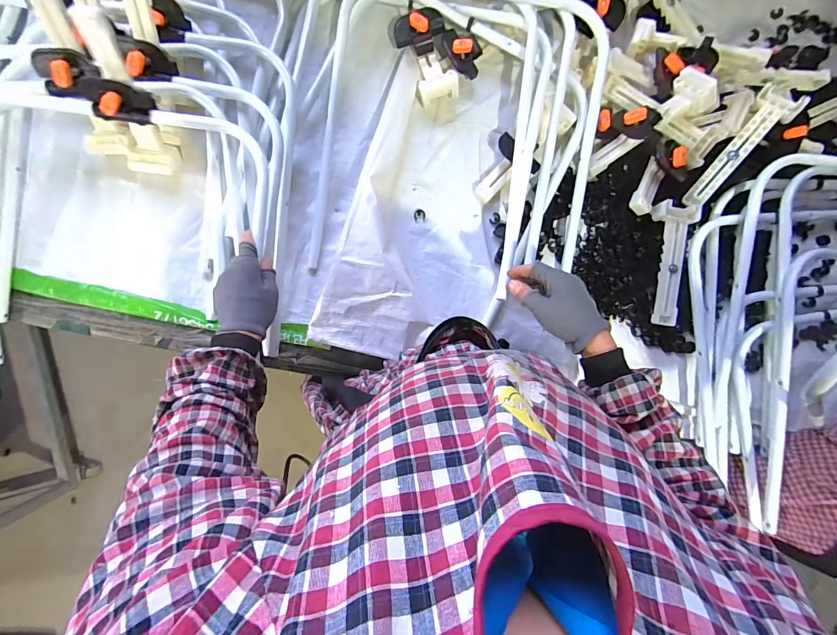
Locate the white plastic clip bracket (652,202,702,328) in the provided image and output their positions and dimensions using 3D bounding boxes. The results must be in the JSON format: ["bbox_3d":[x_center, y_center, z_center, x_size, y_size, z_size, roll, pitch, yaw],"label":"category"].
[{"bbox_3d":[0.413,-0.086,0.629,0.067,0.032,0.196,4,88,-3],"label":"white plastic clip bracket"}]

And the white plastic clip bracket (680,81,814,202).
[{"bbox_3d":[0.508,-0.269,0.611,0.058,0.023,0.210,42,106,18],"label":"white plastic clip bracket"}]

